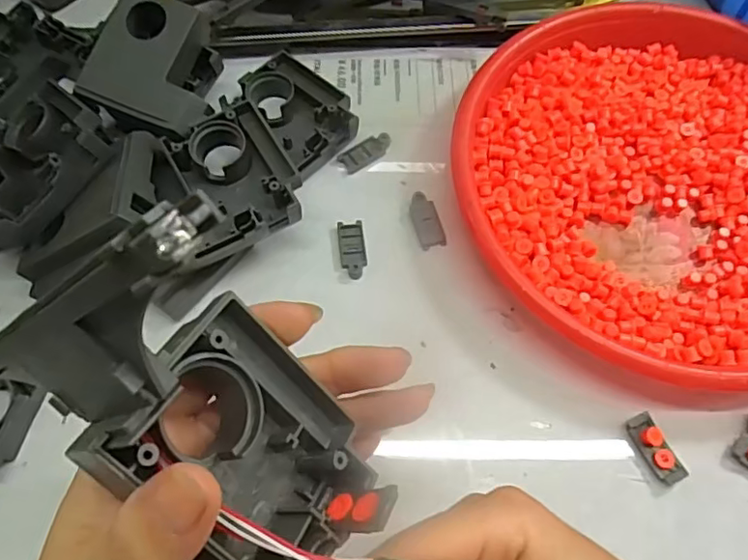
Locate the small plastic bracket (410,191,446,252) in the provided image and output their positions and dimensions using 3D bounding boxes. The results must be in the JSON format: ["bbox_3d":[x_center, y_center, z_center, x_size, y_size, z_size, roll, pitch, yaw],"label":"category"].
[{"bbox_3d":[0.032,-0.035,0.344,0.016,0.004,0.034,-16,80,-8],"label":"small plastic bracket"}]

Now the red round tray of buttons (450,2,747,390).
[{"bbox_3d":[0.178,-0.062,0.343,0.245,0.030,0.247,0,66,-1],"label":"red round tray of buttons"}]

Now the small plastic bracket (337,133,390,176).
[{"bbox_3d":[-0.004,-0.081,0.364,0.036,0.005,0.016,-30,70,-13],"label":"small plastic bracket"}]

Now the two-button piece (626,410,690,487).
[{"bbox_3d":[0.141,0.085,0.287,0.014,0.006,0.035,-25,69,-11],"label":"two-button piece"}]

